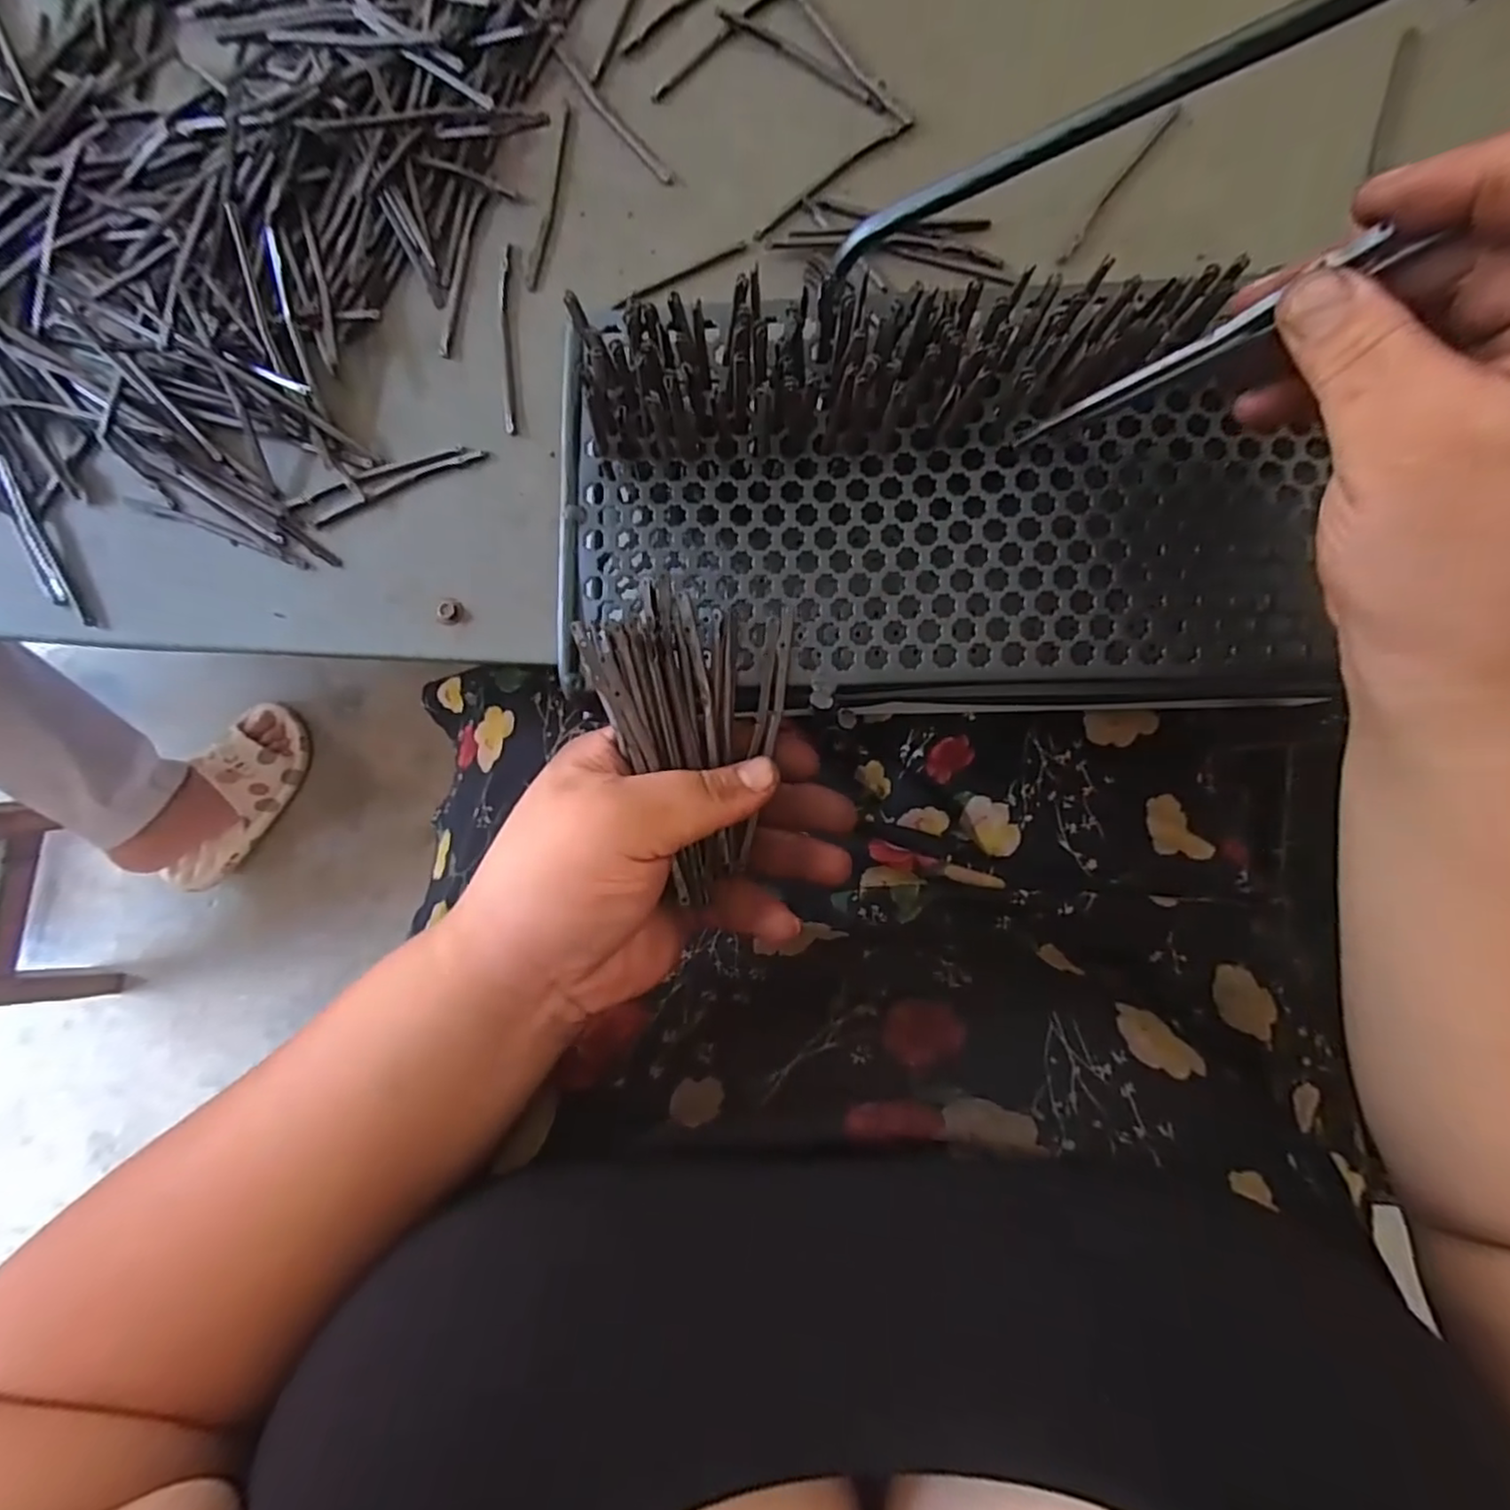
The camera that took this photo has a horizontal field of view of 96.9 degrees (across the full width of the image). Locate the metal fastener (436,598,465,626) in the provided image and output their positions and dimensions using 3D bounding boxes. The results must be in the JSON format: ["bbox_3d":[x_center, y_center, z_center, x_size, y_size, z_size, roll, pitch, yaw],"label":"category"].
[{"bbox_3d":[-0.156,-0.074,0.341,0.013,0.008,0.015,-27,84,0],"label":"metal fastener"}]

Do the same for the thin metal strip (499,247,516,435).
[{"bbox_3d":[-0.126,-0.211,0.340,0.007,0.010,0.093,-1,85,3],"label":"thin metal strip"}]

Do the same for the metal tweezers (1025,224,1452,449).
[{"bbox_3d":[0.125,-0.117,0.197,0.008,0.100,0.007,0,83,-37],"label":"metal tweezers"}]

